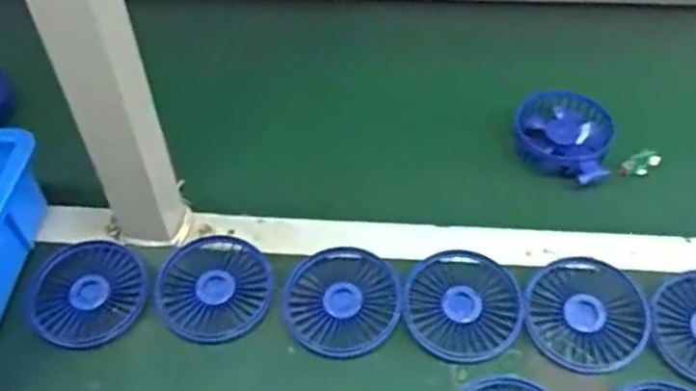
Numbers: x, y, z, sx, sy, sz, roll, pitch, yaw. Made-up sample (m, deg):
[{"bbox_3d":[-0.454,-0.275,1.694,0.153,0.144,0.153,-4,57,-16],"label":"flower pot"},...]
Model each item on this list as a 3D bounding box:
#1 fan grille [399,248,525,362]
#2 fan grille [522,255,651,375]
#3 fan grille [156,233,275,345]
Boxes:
[{"bbox_3d":[0.086,0.081,0.515,0.085,0.019,0.083,26,56,22],"label":"fan grille"},{"bbox_3d":[0.176,0.090,0.512,0.085,0.022,0.084,-1,50,1],"label":"fan grille"},{"bbox_3d":[-0.102,0.070,0.532,0.085,0.016,0.085,-1,50,1],"label":"fan grille"}]

